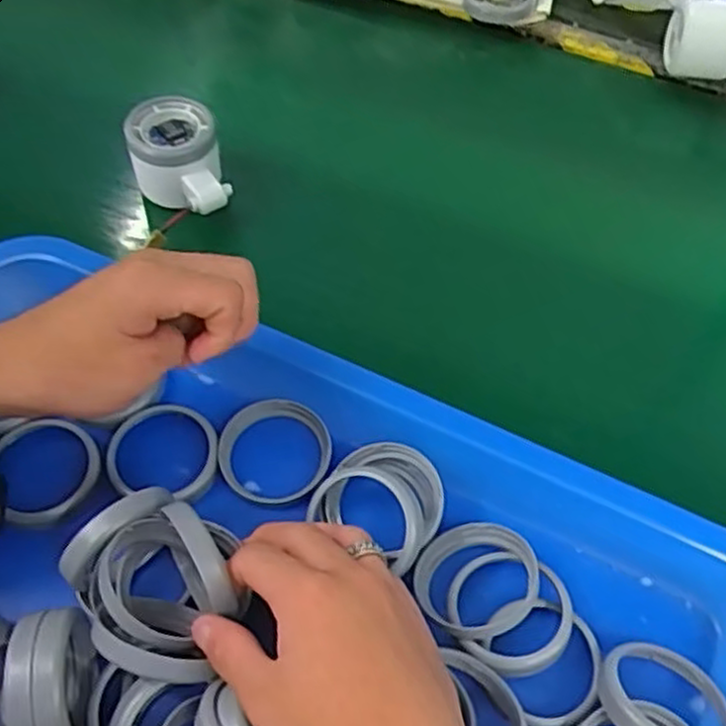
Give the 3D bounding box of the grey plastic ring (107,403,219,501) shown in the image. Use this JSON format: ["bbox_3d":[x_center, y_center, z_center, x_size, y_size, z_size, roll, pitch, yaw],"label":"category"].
[{"bbox_3d":[-0.106,0.046,0.413,0.060,0.014,0.052,9,56,2],"label":"grey plastic ring"}]

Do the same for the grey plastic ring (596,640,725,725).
[{"bbox_3d":[0.140,0.154,0.352,0.057,0.012,0.059,6,32,-4],"label":"grey plastic ring"}]

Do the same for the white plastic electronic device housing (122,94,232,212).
[{"bbox_3d":[-0.126,-0.137,0.516,0.059,0.052,0.077,-15,59,-14],"label":"white plastic electronic device housing"}]

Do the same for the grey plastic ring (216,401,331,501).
[{"bbox_3d":[-0.046,0.046,0.413,0.057,0.012,0.056,2,56,-3],"label":"grey plastic ring"}]

